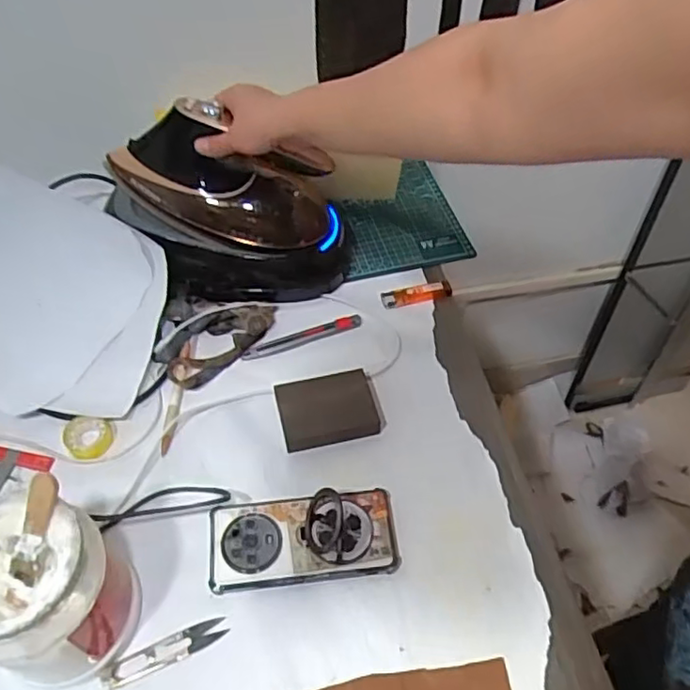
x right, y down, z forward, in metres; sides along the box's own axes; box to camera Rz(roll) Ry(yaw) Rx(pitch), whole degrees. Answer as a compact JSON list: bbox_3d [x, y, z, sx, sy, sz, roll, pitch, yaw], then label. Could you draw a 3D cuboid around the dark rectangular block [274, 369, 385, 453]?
[{"bbox_3d":[-0.018,0.069,0.679,0.104,0.031,0.075,-9,52,-10],"label":"dark rectangular block"}]

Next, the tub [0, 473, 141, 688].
[{"bbox_3d":[-0.238,0.191,0.495,0.111,0.159,0.106,1,51,-2],"label":"tub"}]

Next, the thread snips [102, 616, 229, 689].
[{"bbox_3d":[-0.154,0.263,0.539,0.104,0.004,0.021,-18,54,-16],"label":"thread snips"}]

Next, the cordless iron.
[{"bbox_3d":[-0.135,-0.200,0.749,0.257,0.139,0.095,19,48,-20],"label":"cordless iron"}]

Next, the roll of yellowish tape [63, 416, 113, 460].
[{"bbox_3d":[-0.270,0.097,0.659,0.048,0.011,0.043,-1,51,-4],"label":"roll of yellowish tape"}]

